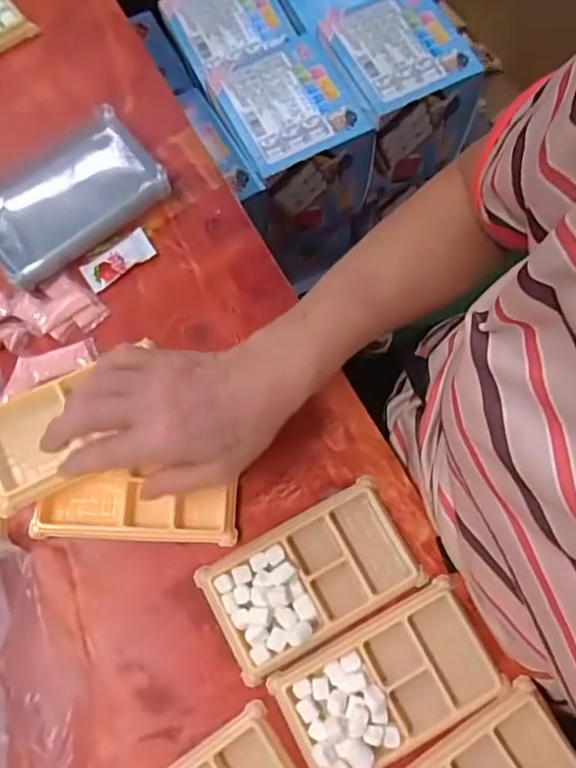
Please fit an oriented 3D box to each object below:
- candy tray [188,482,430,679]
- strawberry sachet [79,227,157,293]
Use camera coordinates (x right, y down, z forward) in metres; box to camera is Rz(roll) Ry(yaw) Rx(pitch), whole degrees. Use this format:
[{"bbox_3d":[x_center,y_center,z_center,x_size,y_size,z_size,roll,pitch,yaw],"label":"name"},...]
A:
[{"bbox_3d":[0.016,0.128,0.405,0.135,0.016,0.078,-27,77,-9],"label":"candy tray"},{"bbox_3d":[-0.132,-0.097,0.468,0.057,0.005,0.023,-33,78,-10],"label":"strawberry sachet"}]

